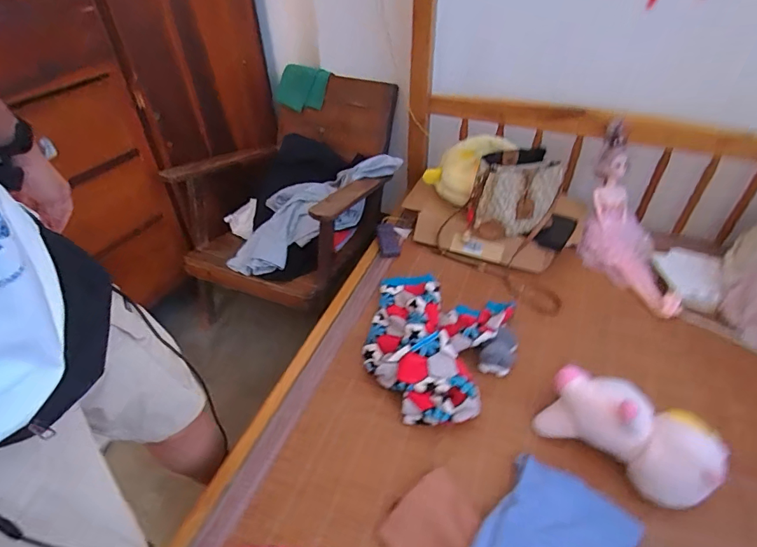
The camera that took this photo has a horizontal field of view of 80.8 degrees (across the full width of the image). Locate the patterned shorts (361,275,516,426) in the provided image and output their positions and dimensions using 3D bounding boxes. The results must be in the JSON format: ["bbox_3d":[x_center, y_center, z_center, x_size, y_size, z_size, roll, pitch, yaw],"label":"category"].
[{"bbox_3d":[0.123,0.147,0.977,0.313,0.074,0.380,8,41,12],"label":"patterned shorts"}]

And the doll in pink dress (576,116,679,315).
[{"bbox_3d":[0.642,-0.131,1.158,0.196,0.152,0.498,-4,78,-3],"label":"doll in pink dress"}]

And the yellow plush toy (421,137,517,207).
[{"bbox_3d":[0.251,-0.296,1.245,0.220,0.147,0.180,-8,41,-7],"label":"yellow plush toy"}]

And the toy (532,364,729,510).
[{"bbox_3d":[0.429,0.278,0.774,0.270,0.131,0.115,28,49,30],"label":"toy"}]

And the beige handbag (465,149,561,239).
[{"bbox_3d":[0.345,-0.198,1.153,0.212,0.191,0.133,6,41,9],"label":"beige handbag"}]

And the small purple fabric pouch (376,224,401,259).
[{"bbox_3d":[0.028,-0.094,1.277,0.064,0.042,0.125,-4,40,-3],"label":"small purple fabric pouch"}]

